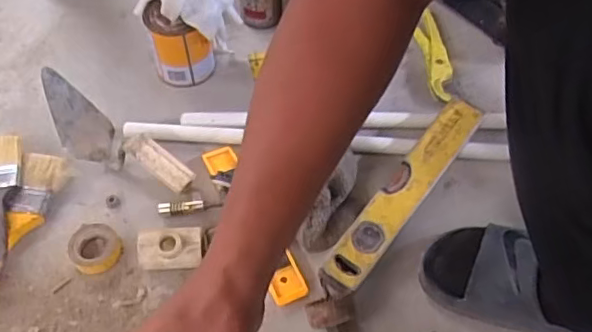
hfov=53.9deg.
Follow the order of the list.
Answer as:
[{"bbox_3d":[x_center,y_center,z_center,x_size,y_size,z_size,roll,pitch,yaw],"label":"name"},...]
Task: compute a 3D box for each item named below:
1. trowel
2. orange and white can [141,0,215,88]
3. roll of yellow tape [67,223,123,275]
[{"bbox_3d":[-0.233,-0.028,0.721,0.226,0.071,0.074,35,63,21],"label":"trowel"},{"bbox_3d":[-0.161,-0.170,0.794,0.076,0.107,0.078,0,56,0],"label":"orange and white can"},{"bbox_3d":[-0.231,0.091,0.663,0.055,0.021,0.063,-39,64,-23],"label":"roll of yellow tape"}]

